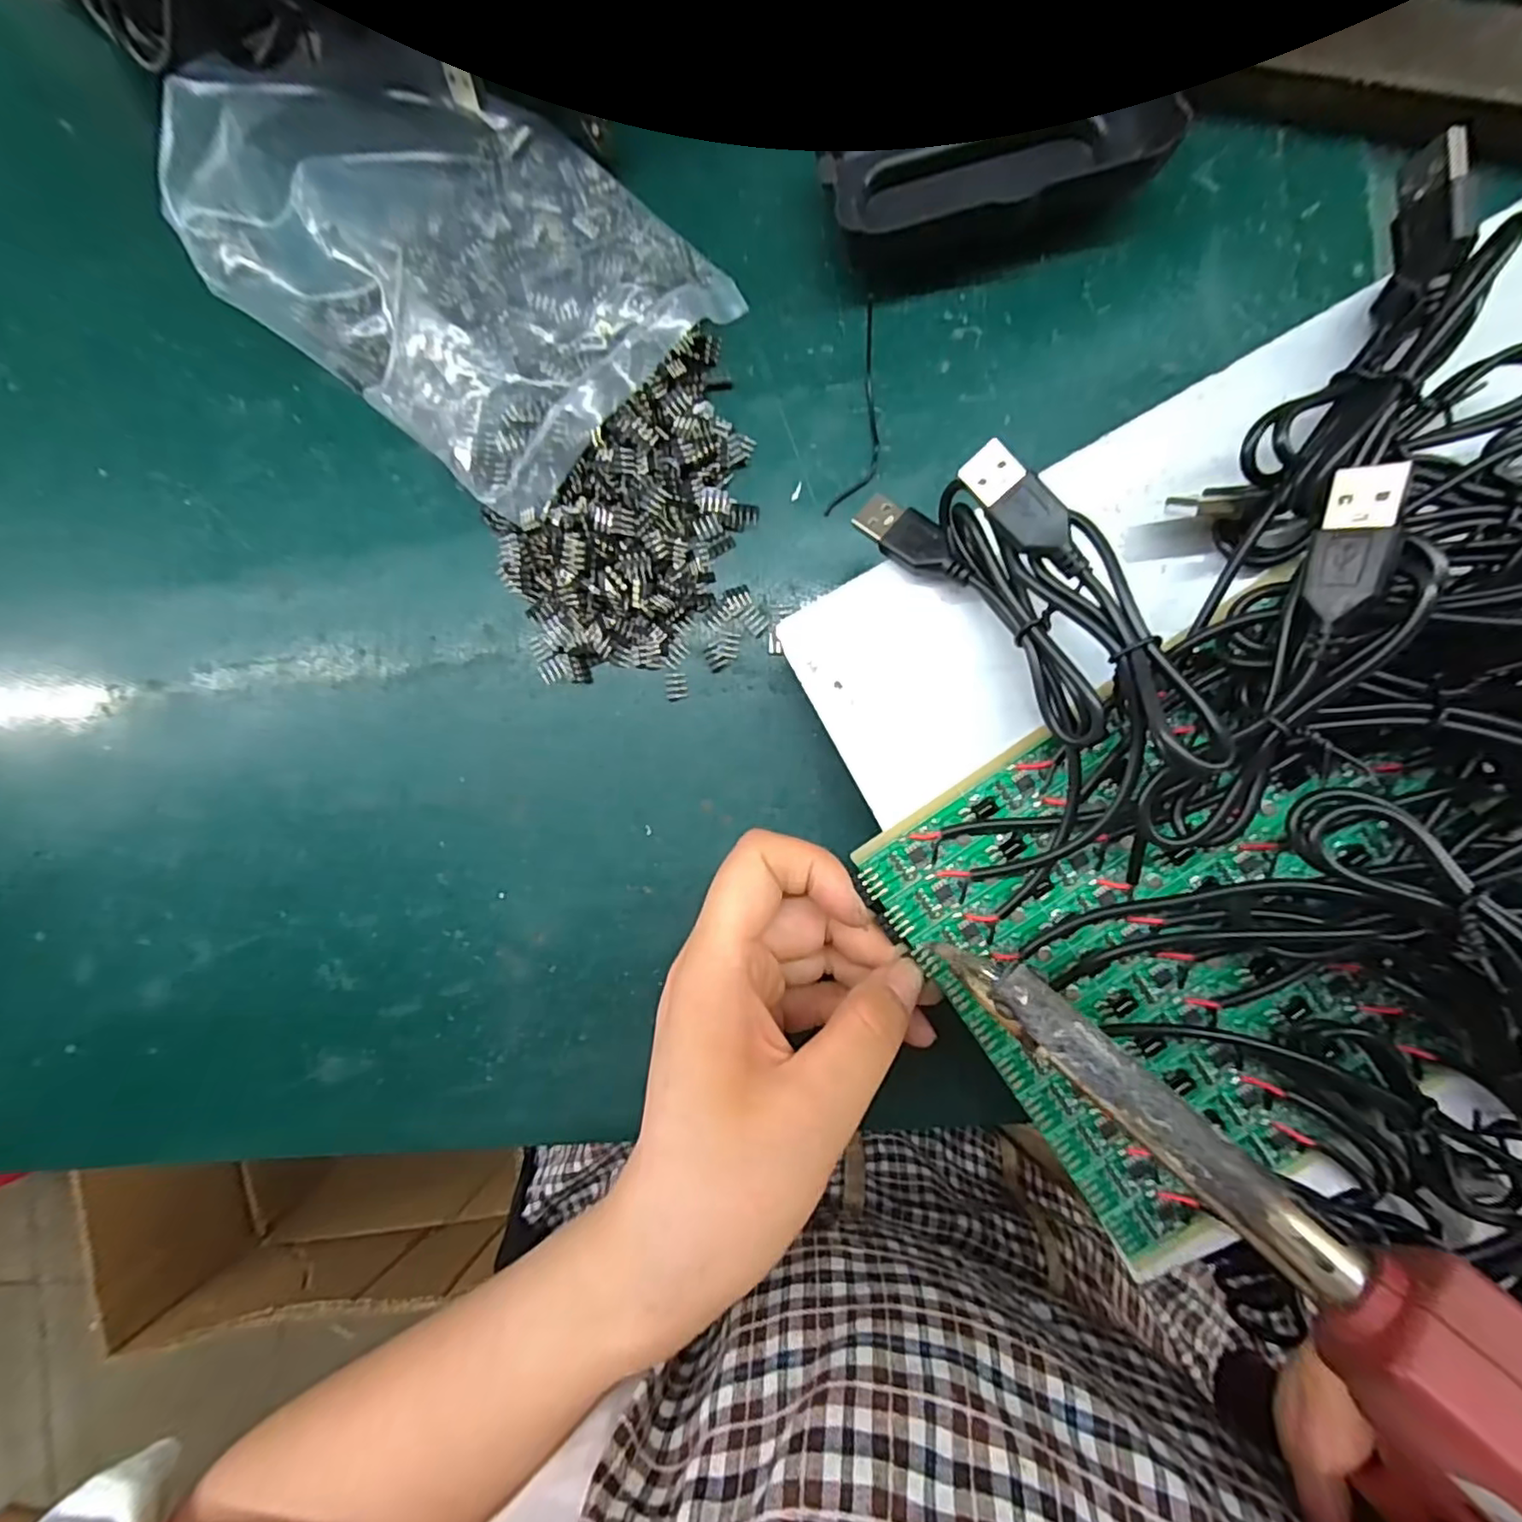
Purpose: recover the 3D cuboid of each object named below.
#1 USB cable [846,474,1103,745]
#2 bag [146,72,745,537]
[{"bbox_3d":[0.063,-0.044,0.180,0.027,0.011,0.092,-32,72,4],"label":"USB cable"},{"bbox_3d":[-0.106,-0.172,0.225,0.161,0.041,0.117,38,92,5],"label":"bag"}]

